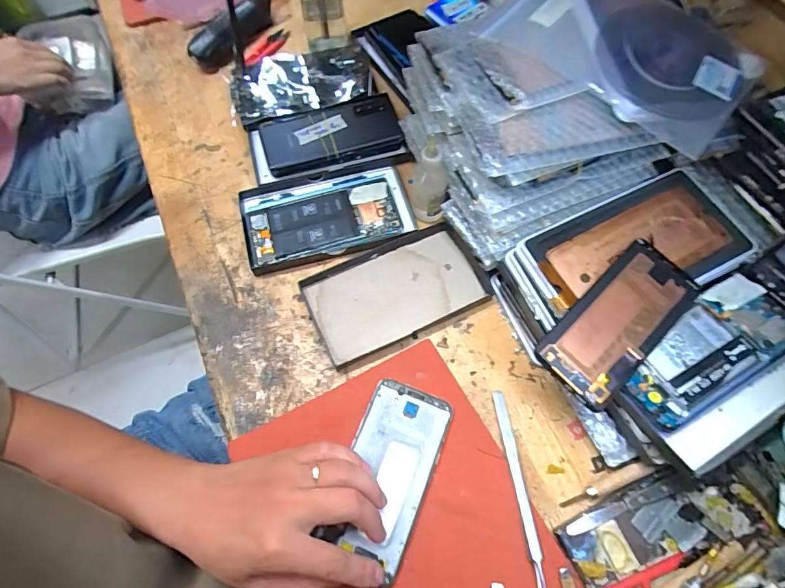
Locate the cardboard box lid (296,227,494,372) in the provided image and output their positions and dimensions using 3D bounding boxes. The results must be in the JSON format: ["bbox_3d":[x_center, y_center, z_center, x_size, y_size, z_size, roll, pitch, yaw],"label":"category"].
[{"bbox_3d":[0.004,-0.002,0.439,0.173,0.015,0.103,-23,68,-9],"label":"cardboard box lid"}]

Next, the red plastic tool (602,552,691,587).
[{"bbox_3d":[0.192,0.218,0.324,0.080,0.007,0.017,-22,68,-8],"label":"red plastic tool"}]

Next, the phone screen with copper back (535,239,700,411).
[{"bbox_3d":[0.181,0.020,0.339,0.141,0.011,0.062,-42,79,-13],"label":"phone screen with copper back"}]

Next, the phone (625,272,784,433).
[{"bbox_3d":[0.254,0.045,0.342,0.156,0.009,0.069,-30,69,-12],"label":"phone"}]

